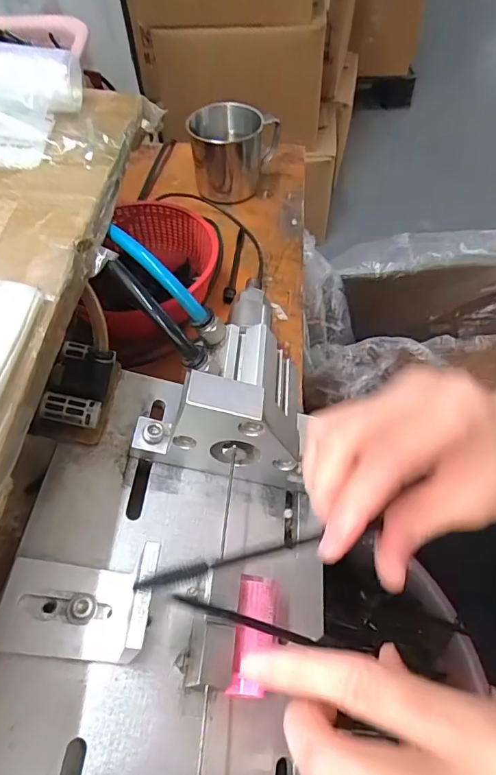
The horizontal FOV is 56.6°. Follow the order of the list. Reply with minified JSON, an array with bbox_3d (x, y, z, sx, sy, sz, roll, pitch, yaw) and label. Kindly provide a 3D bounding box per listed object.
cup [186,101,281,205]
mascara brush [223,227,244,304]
[{"bbox_3d":[-0.012,-0.237,0.468,0.087,0.074,0.087,-2,54,2],"label":"cup"},{"bbox_3d":[-0.011,-0.112,0.418,0.009,0.014,0.100,3,55,6],"label":"mascara brush"}]

